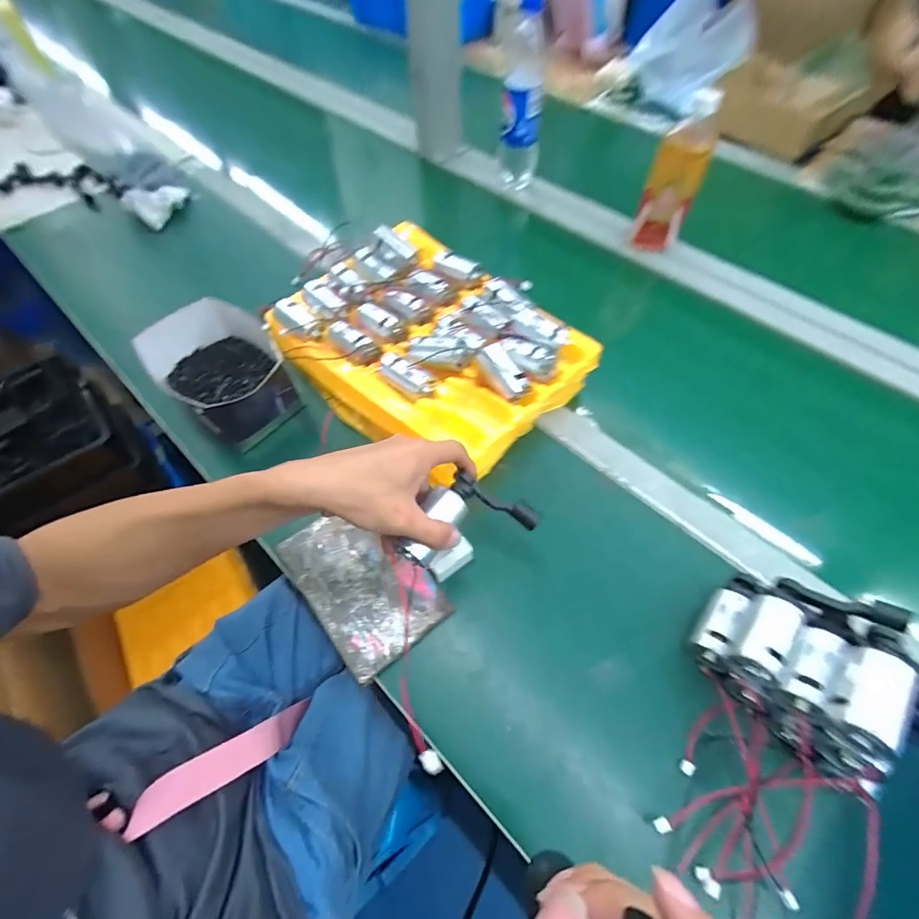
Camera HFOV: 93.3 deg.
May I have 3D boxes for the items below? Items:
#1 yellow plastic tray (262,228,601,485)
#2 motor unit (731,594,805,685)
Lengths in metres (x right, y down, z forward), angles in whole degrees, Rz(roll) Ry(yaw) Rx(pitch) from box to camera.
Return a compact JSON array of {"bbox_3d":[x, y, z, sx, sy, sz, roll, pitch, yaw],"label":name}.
[{"bbox_3d":[-0.044,-0.138,0.504,0.334,0.083,0.249,37,65,20],"label":"yellow plastic tray"},{"bbox_3d":[0.232,0.134,0.328,0.028,0.024,0.063,35,64,19],"label":"motor unit"}]

